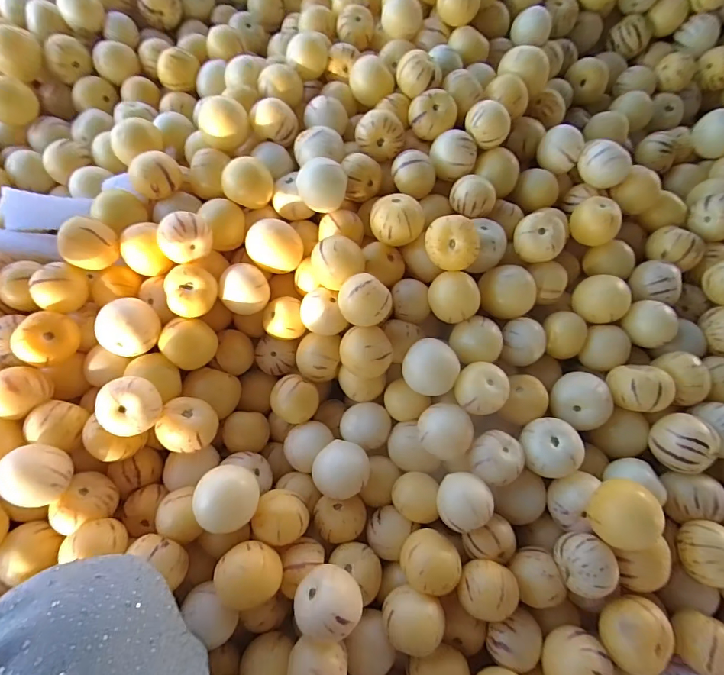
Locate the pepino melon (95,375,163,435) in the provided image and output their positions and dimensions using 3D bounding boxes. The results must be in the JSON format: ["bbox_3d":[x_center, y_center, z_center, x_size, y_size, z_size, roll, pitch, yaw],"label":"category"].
[{"bbox_3d":[-0.220,0.066,0.411,0.045,0.045,0.052,17,70,7],"label":"pepino melon"}]

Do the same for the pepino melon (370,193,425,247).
[{"bbox_3d":[0.039,-0.128,0.477,0.056,0.045,0.050,1,69,1],"label":"pepino melon"}]

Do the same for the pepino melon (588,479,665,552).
[{"bbox_3d":[0.234,0.160,0.388,0.057,0.047,0.053,0,69,1],"label":"pepino melon"}]

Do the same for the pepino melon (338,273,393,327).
[{"bbox_3d":[0.003,-0.033,0.443,0.050,0.052,0.046,0,69,1],"label":"pepino melon"}]

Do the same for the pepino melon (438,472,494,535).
[{"bbox_3d":[0.097,0.155,0.409,0.048,0.041,0.051,0,69,1],"label":"pepino melon"}]

